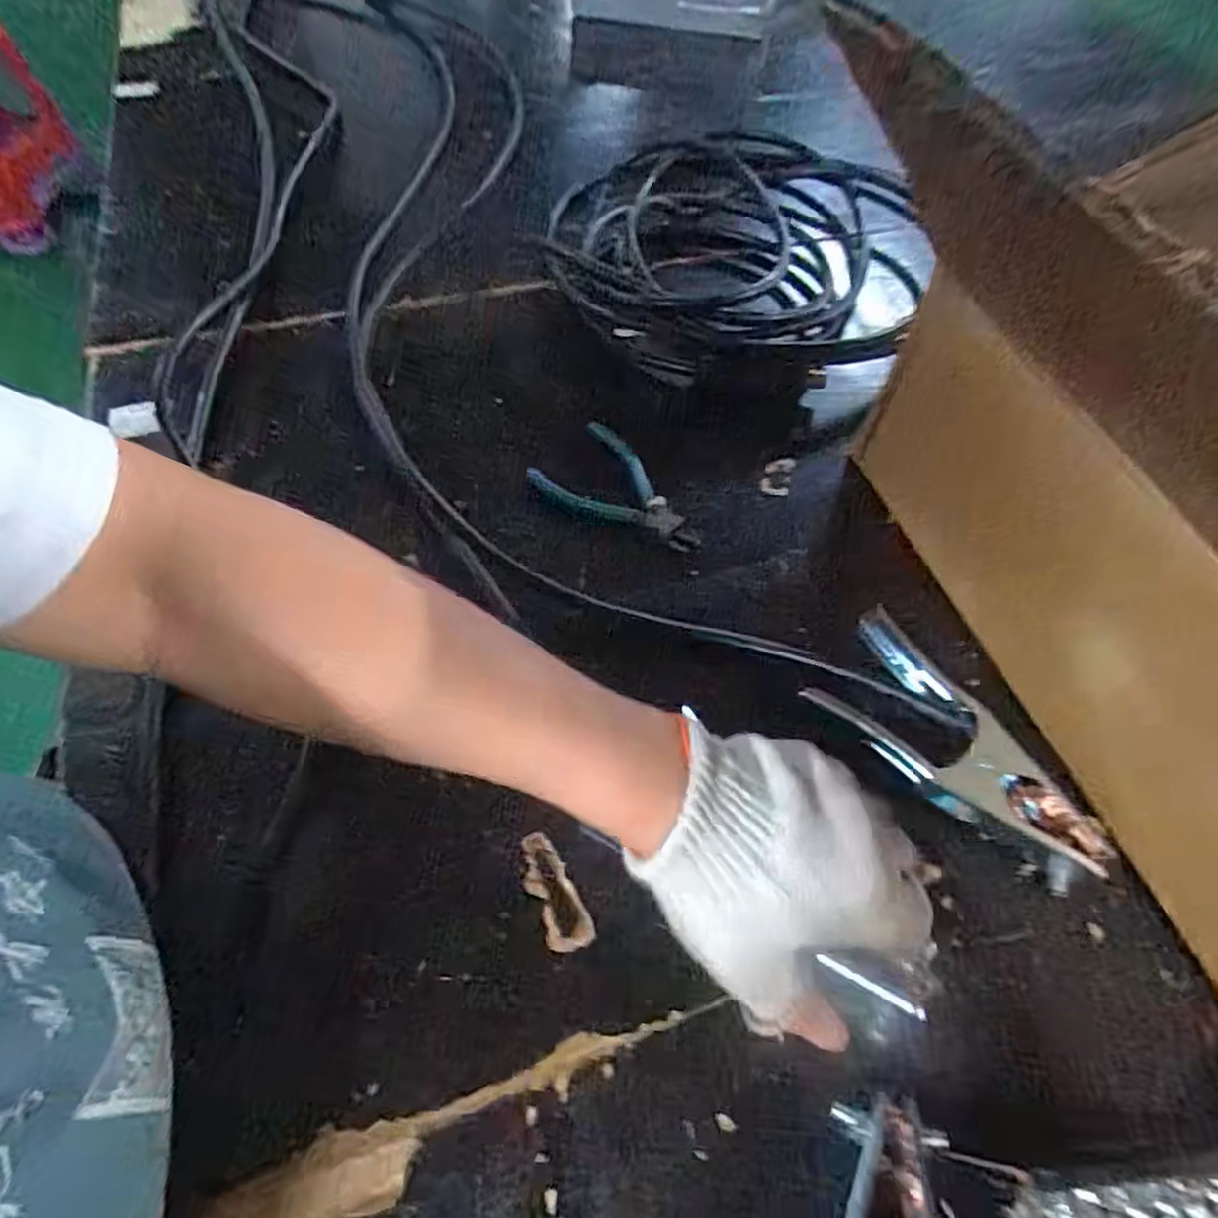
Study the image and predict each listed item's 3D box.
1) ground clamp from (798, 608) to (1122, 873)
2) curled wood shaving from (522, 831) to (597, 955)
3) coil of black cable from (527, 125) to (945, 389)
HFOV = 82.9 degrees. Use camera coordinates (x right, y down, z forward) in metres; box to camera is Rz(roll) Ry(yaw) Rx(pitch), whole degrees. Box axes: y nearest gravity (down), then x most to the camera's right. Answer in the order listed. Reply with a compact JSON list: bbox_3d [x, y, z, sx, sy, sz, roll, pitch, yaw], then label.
[{"bbox_3d":[0.187,0.075,0.368,0.157,0.033,0.079,40,66,19],"label":"ground clamp"},{"bbox_3d":[-0.028,0.141,0.344,0.022,0.004,0.058,-22,63,-14],"label":"curled wood shaving"},{"bbox_3d":[0.099,-0.316,0.576,0.286,0.056,0.314,9,60,3],"label":"coil of black cable"}]

